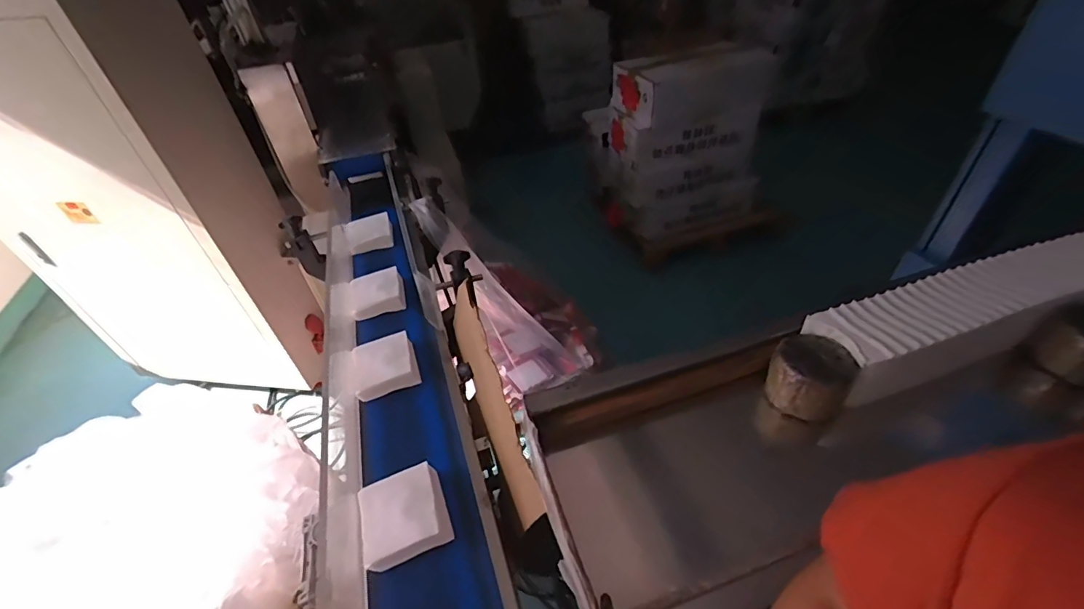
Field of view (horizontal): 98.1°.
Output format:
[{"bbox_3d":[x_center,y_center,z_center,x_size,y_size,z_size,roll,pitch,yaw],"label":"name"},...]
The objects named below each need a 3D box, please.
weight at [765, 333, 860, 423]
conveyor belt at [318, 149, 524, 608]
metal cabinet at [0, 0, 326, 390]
[{"bbox_3d":[0.349,0.095,0.614,0.091,0.081,0.089,-2,42,2],"label":"weight"},{"bbox_3d":[-0.262,0.048,0.781,0.201,0.117,1.241,-15,43,-12],"label":"conveyor belt"},{"bbox_3d":[-1.231,-0.256,1.482,0.802,1.251,0.300,2,43,7],"label":"metal cabinet"}]

